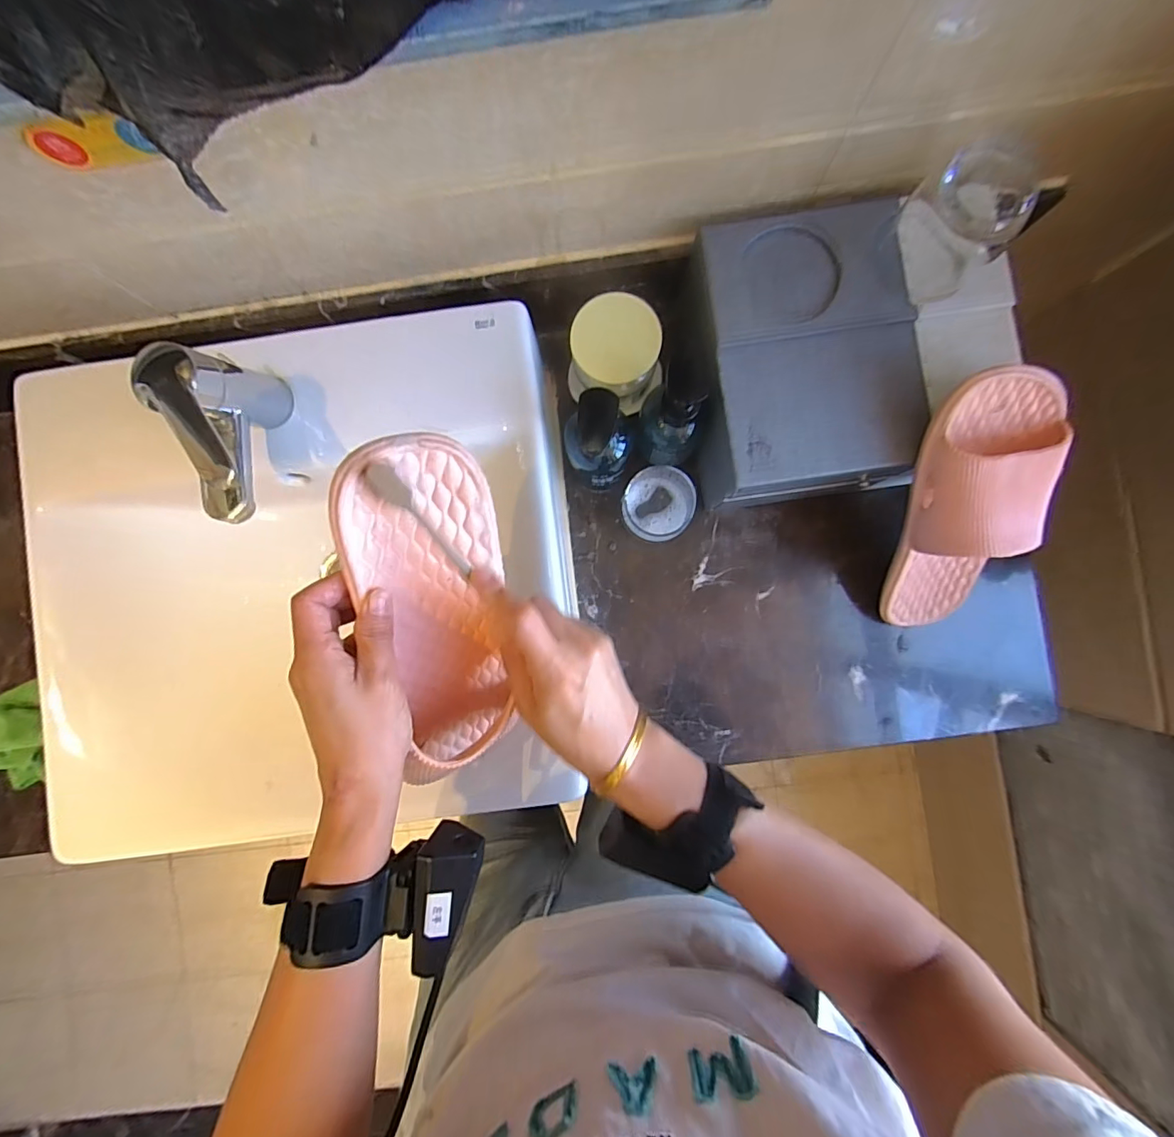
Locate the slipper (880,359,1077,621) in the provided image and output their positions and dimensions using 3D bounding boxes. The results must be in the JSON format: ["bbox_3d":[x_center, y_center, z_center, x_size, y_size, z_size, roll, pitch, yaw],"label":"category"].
[{"bbox_3d":[0.335,-0.031,0.433,0.092,0.267,0.079,-10,45,1],"label":"slipper"}]

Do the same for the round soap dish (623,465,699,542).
[{"bbox_3d":[0.076,-0.068,0.536,0.073,0.045,0.080,23,89,2],"label":"round soap dish"}]

